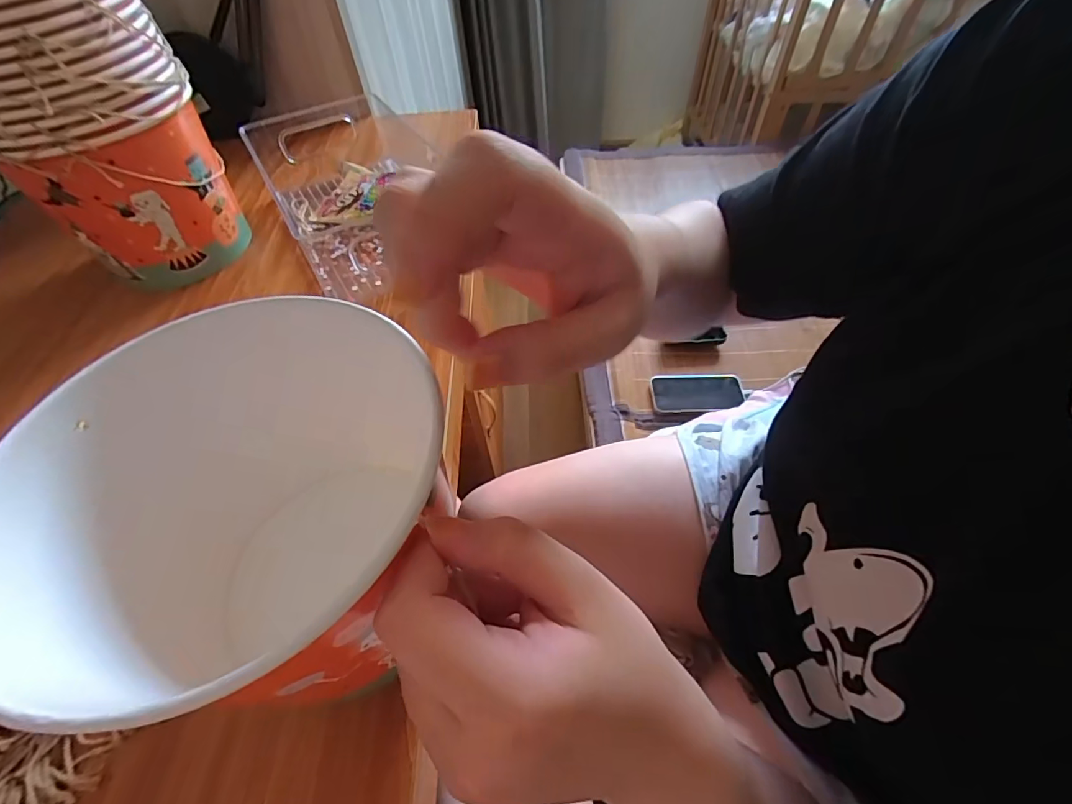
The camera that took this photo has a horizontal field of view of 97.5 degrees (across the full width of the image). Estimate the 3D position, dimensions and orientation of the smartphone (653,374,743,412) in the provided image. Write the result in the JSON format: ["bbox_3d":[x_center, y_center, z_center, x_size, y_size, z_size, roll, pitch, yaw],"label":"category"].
[{"bbox_3d":[0.267,-0.018,0.784,0.147,0.017,0.081,-2,52,2],"label":"smartphone"}]

